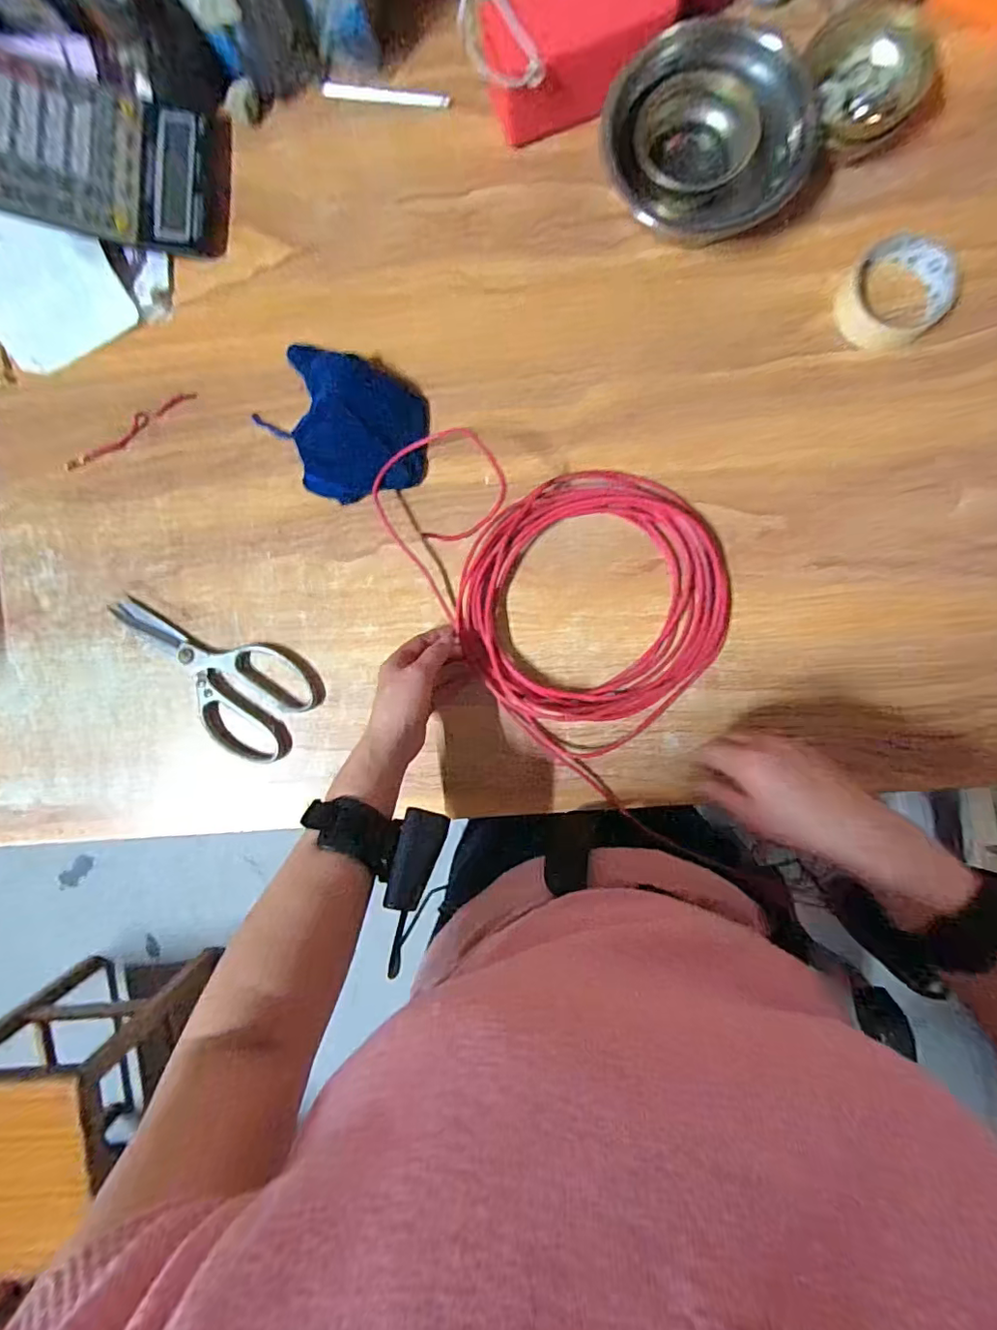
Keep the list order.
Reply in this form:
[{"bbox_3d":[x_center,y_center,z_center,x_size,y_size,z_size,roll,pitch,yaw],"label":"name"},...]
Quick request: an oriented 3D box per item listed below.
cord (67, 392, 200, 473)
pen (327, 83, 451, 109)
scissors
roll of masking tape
[{"bbox_3d":[-0.365,-0.232,0.532,0.150,0.005,0.018,-30,89,4],"label":"cord"},{"bbox_3d":[-0.109,-0.551,0.522,0.124,0.007,0.013,11,92,4],"label":"pen"},{"bbox_3d":[-0.287,0.012,0.528,0.223,0.011,0.107,24,93,4],"label":"scissors"},{"bbox_3d":[0.347,-0.325,0.471,0.090,0.027,0.085,0,91,4],"label":"roll of masking tape"}]

